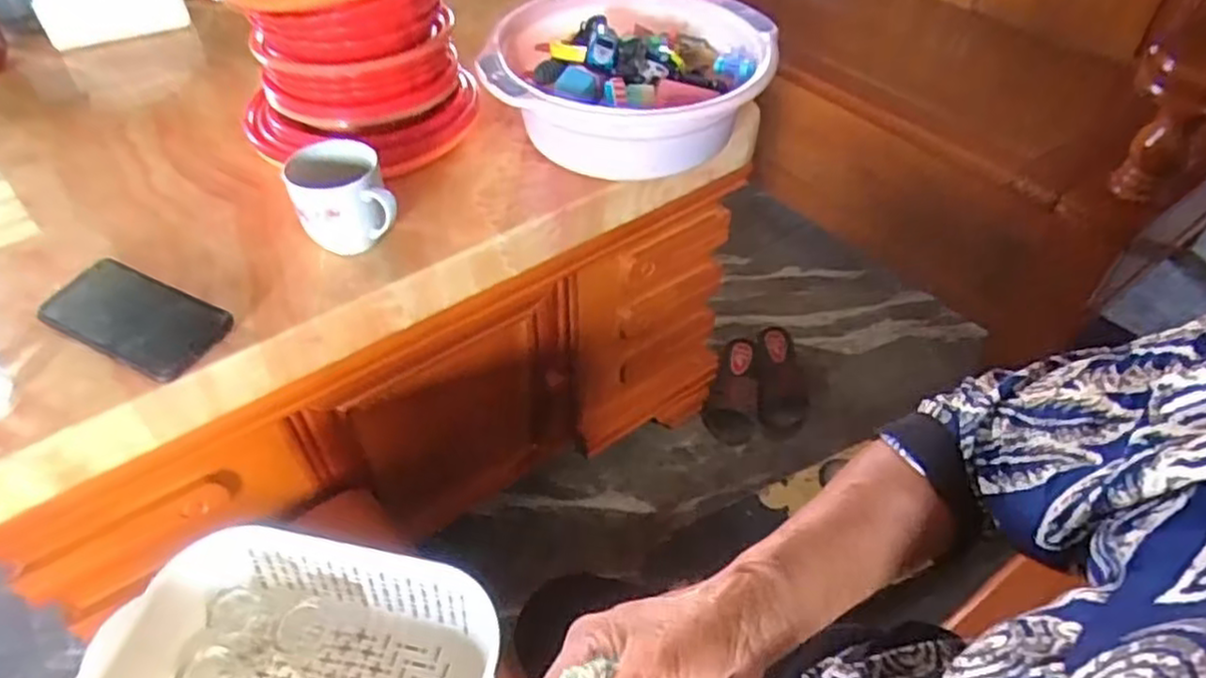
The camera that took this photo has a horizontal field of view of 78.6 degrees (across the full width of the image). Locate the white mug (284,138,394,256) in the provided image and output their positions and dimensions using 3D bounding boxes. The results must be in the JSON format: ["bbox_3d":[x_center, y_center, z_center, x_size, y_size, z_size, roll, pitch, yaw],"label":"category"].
[{"bbox_3d":[-0.226,-0.116,0.648,0.083,0.086,0.074,-13,49,-11],"label":"white mug"}]

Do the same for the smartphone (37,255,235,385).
[{"bbox_3d":[-0.378,-0.019,0.595,0.153,0.011,0.071,21,63,18],"label":"smartphone"}]

